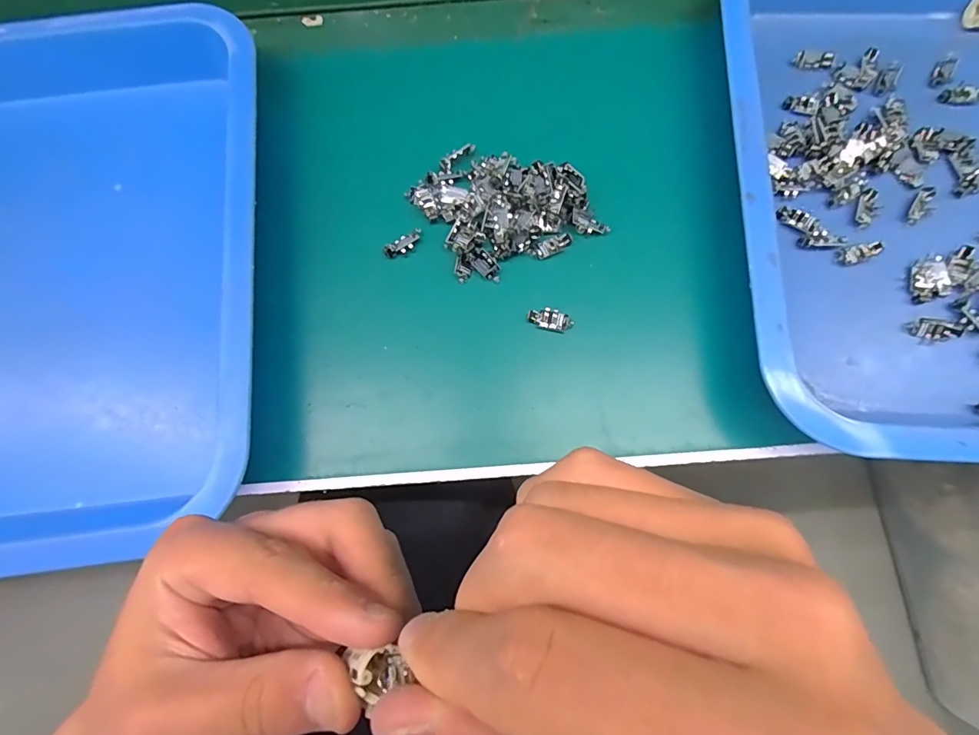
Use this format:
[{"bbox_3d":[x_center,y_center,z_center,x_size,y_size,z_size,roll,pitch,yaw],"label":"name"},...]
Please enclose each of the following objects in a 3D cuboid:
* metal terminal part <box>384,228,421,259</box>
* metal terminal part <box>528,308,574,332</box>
[{"bbox_3d":[-0.054,-0.079,0.292,0.027,0.007,0.008,-40,77,-9],"label":"metal terminal part"},{"bbox_3d":[0.037,-0.029,0.277,0.026,0.004,0.012,10,74,5],"label":"metal terminal part"}]

